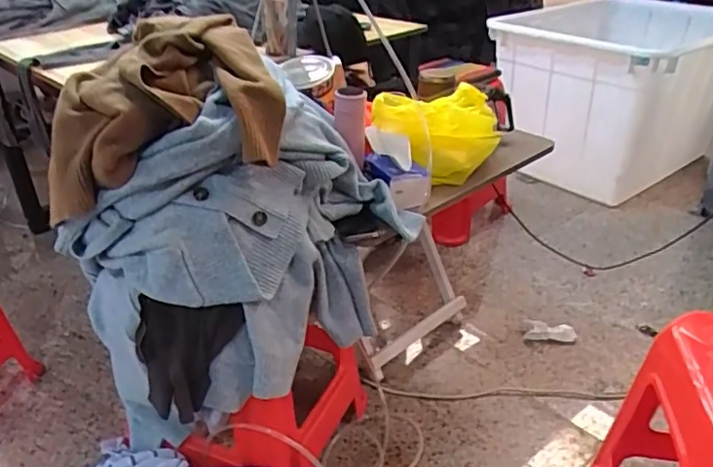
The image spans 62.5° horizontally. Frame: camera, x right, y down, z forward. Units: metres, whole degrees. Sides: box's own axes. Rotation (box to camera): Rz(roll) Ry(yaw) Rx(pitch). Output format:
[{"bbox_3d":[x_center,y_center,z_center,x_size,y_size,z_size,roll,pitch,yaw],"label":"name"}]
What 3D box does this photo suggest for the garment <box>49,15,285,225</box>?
[{"bbox_3d":[-0.294,-0.196,0.909,0.351,0.213,0.223,-4,31,-4],"label":"garment"}]

